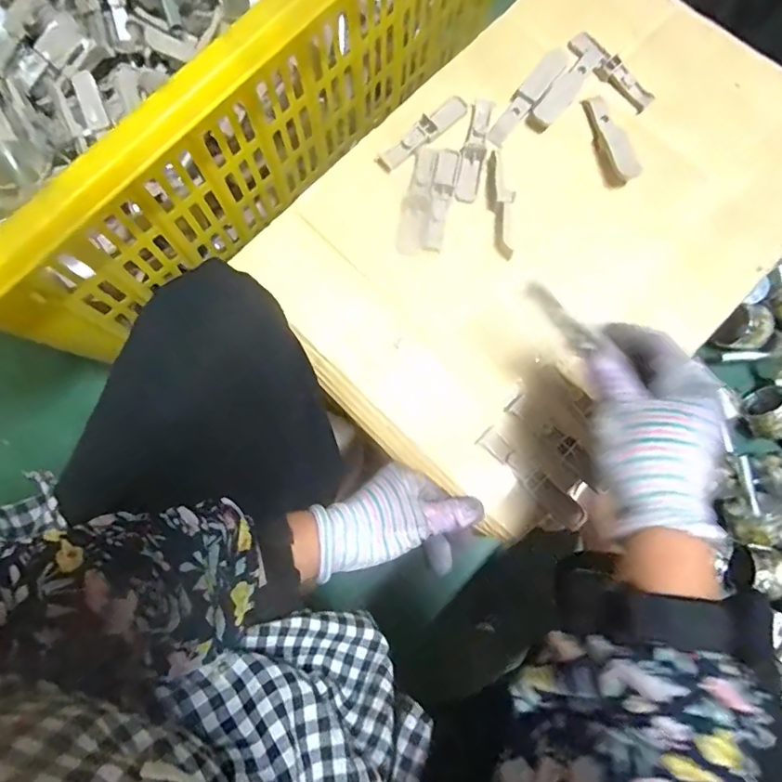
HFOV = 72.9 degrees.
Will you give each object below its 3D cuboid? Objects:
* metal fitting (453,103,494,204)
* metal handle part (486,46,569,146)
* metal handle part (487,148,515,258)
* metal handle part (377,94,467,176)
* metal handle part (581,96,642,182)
[{"bbox_3d":[0.076,-0.218,0.482,0.020,0.008,0.103,11,79,3],"label":"metal fitting"},{"bbox_3d":[0.125,-0.266,0.485,0.021,0.018,0.105,38,81,7],"label":"metal handle part"},{"bbox_3d":[0.098,-0.164,0.463,0.018,0.015,0.098,-4,79,0],"label":"metal handle part"},{"bbox_3d":[0.030,-0.236,0.485,0.098,0.007,0.022,-41,81,-7],"label":"metal handle part"},{"bbox_3d":[0.196,-0.226,0.470,0.025,0.010,0.087,-20,79,-4],"label":"metal handle part"}]

